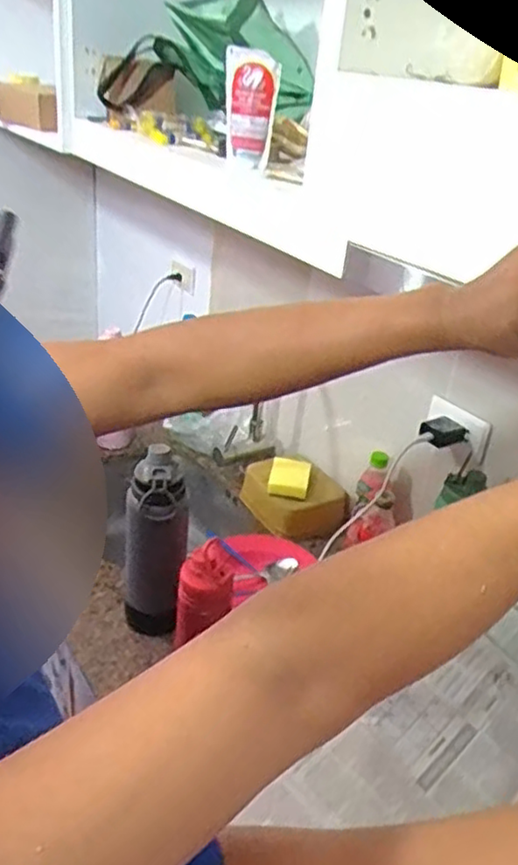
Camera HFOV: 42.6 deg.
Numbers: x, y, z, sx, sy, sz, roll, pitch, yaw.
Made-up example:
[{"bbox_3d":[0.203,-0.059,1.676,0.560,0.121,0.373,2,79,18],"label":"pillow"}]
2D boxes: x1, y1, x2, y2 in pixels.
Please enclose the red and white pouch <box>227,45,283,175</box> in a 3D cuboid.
[{"bbox_3d":[-0.012,-0.447,0.921,0.069,0.145,0.044,4,29,-3],"label":"red and white pouch"}]

